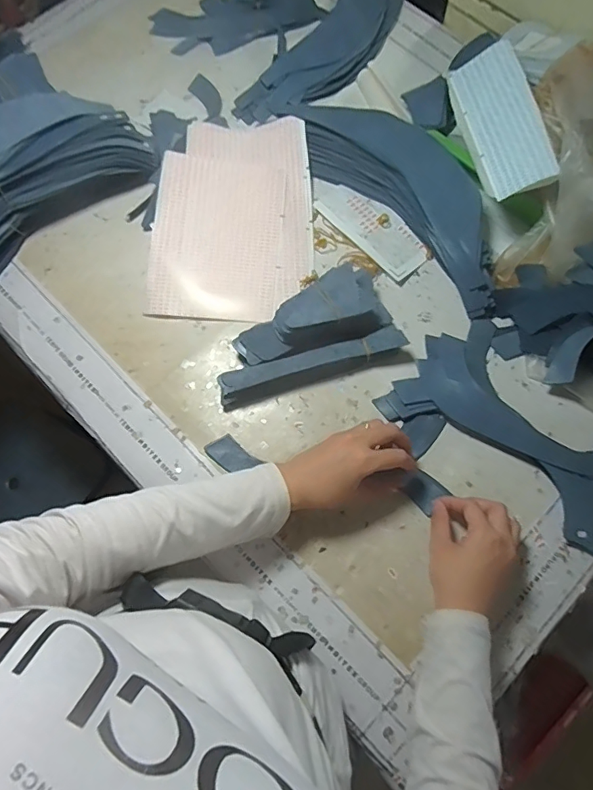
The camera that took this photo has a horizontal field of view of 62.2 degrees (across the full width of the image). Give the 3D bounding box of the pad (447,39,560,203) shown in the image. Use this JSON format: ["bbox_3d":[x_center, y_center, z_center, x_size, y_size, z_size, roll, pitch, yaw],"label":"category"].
[{"bbox_3d":[0.225,-0.304,0.542,0.072,0.010,0.201,-18,65,24],"label":"pad"}]

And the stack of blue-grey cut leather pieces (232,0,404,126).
[{"bbox_3d":[0.050,-0.493,0.675,0.127,0.020,0.334,27,76,9],"label":"stack of blue-grey cut leather pieces"}]

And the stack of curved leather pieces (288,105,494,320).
[{"bbox_3d":[0.134,-0.245,0.581,0.115,0.051,0.333,-41,77,-10],"label":"stack of curved leather pieces"}]

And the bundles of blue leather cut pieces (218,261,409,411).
[{"bbox_3d":[0.006,-0.059,0.525,0.202,0.057,0.094,-23,74,-6],"label":"bundles of blue leather cut pieces"}]

